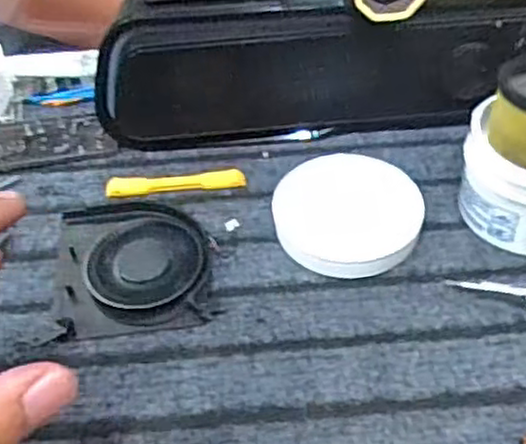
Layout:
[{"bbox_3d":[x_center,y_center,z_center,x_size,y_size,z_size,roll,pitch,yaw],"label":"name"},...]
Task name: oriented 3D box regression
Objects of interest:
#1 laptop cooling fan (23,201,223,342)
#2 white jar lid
[{"bbox_3d":[-0.070,0.021,0.376,0.084,0.011,0.085,-6,47,-3],"label":"laptop cooling fan"},{"bbox_3d":[0.046,-0.005,0.387,0.075,0.021,0.070,26,53,25],"label":"white jar lid"}]

